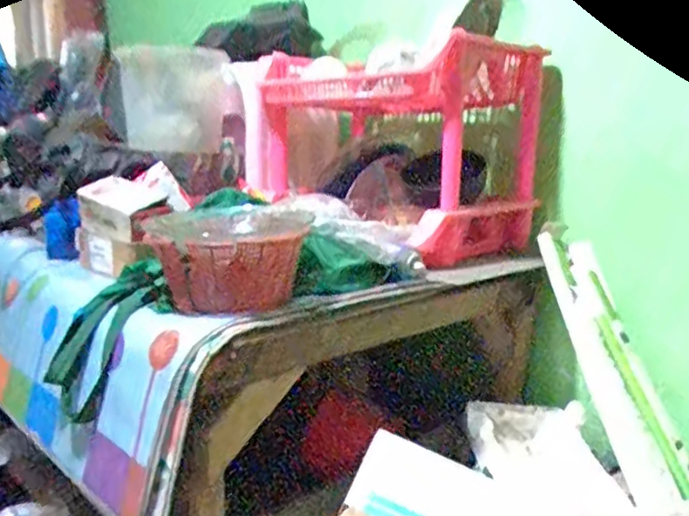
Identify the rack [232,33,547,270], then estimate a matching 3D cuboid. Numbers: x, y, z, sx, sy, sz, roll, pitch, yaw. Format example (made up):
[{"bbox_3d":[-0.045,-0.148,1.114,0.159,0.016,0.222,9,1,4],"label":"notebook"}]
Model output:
[{"bbox_3d":[0.075,-0.200,1.161,0.498,0.333,0.324,10,13,41],"label":"rack"}]

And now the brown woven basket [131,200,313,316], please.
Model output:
[{"bbox_3d":[-0.141,0.002,0.795,0.191,0.114,0.165,-8,14,-43],"label":"brown woven basket"}]

